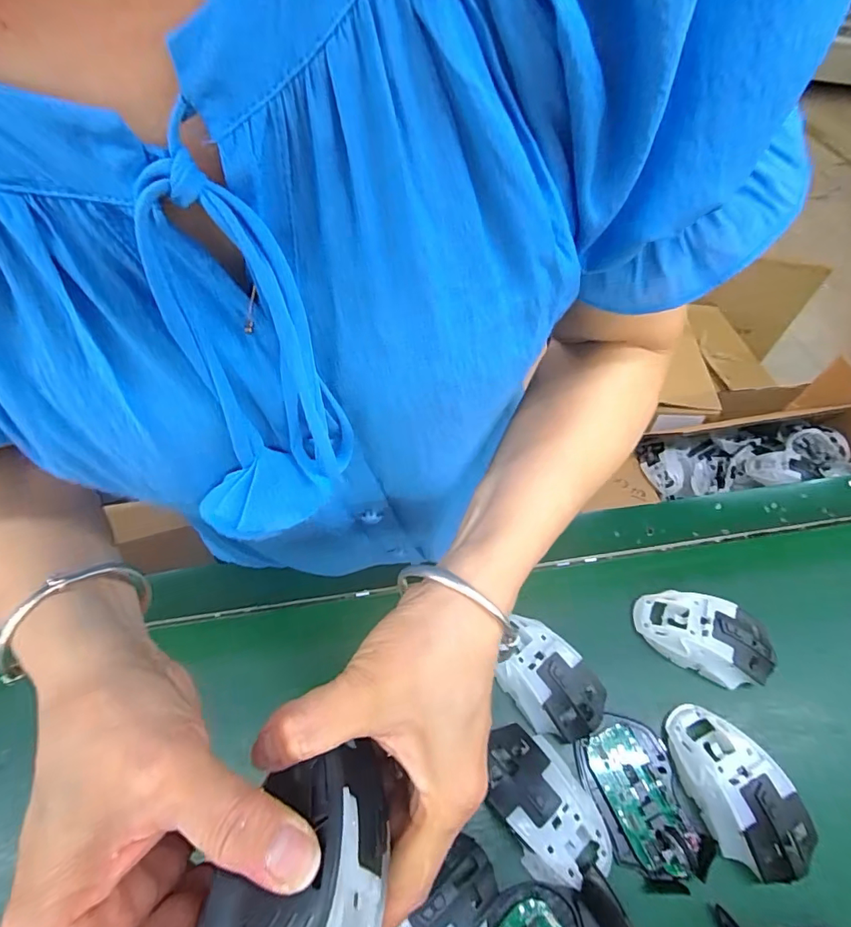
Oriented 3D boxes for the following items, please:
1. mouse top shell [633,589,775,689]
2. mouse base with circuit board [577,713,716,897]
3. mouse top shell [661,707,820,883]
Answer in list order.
[{"bbox_3d":[0.251,0.158,0.438,0.110,0.052,0.060,21,58,14],"label":"mouse top shell"},{"bbox_3d":[0.166,0.256,0.367,0.070,0.017,0.109,-12,56,-8],"label":"mouse base with circuit board"},{"bbox_3d":[0.239,0.246,0.366,0.063,0.034,0.113,-14,56,-9],"label":"mouse top shell"}]

